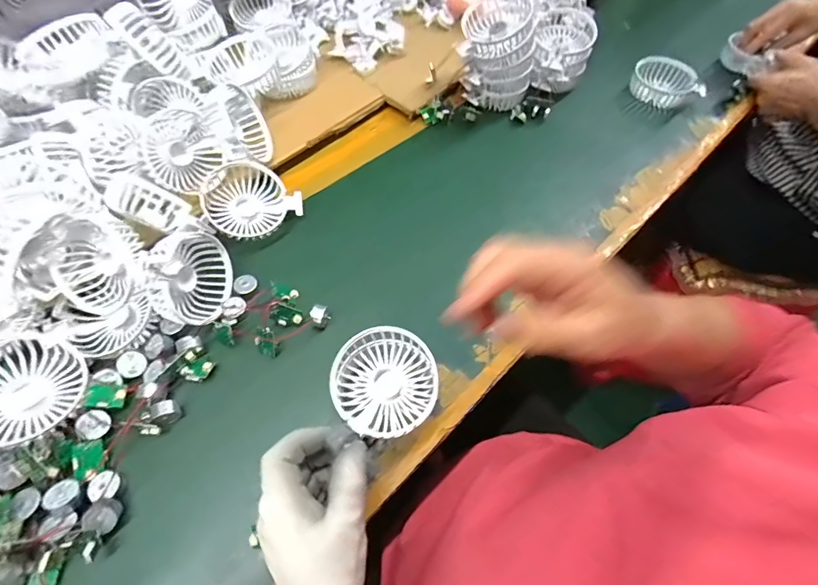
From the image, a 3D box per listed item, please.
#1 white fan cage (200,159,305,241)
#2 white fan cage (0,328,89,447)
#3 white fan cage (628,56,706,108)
[{"bbox_3d":[-0.184,-0.107,0.459,0.094,0.030,0.094,-38,87,-24],"label":"white fan cage"},{"bbox_3d":[-0.318,0.077,0.325,0.086,0.037,0.084,38,43,6],"label":"white fan cage"},{"bbox_3d":[0.390,-0.316,0.614,0.086,0.034,0.087,1,61,-2],"label":"white fan cage"}]

